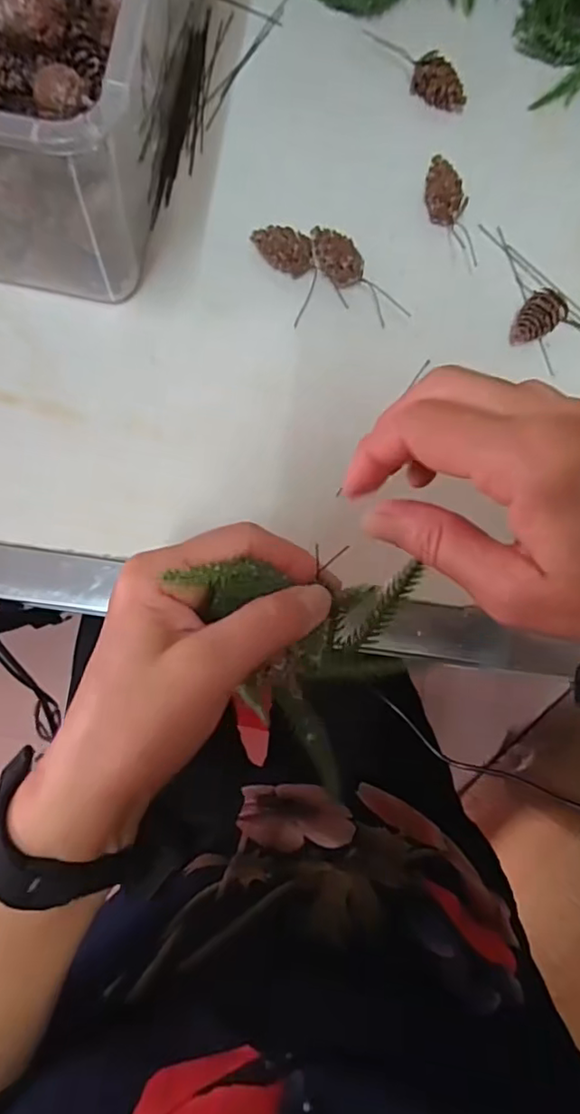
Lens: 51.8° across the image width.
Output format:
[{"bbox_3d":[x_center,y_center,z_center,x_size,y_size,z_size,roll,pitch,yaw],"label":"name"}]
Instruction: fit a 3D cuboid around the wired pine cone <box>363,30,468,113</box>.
[{"bbox_3d":[0.079,-0.305,0.368,0.017,0.019,0.073,-41,88,-7],"label":"wired pine cone"}]

